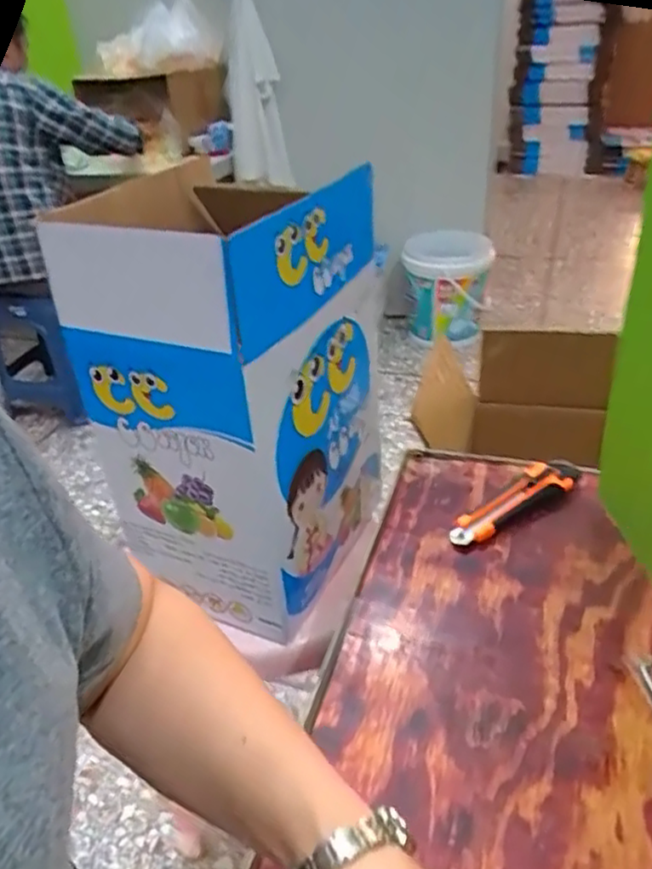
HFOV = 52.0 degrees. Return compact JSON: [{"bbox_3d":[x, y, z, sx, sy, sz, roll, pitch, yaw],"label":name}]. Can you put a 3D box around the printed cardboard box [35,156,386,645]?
[{"bbox_3d":[-0.092,-0.052,0.791,0.239,0.433,0.303,8,35,18],"label":"printed cardboard box"}]

